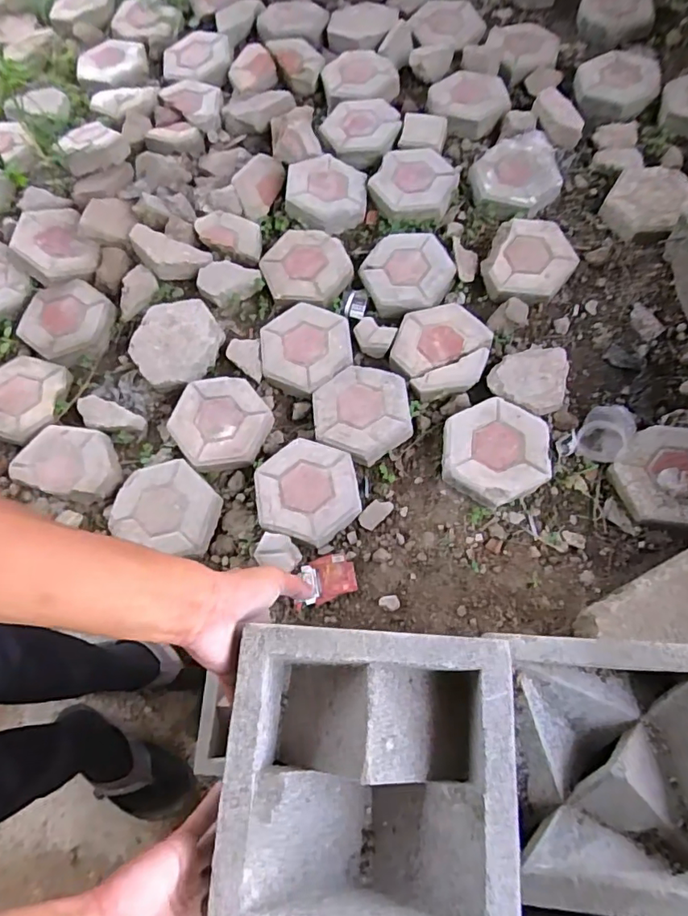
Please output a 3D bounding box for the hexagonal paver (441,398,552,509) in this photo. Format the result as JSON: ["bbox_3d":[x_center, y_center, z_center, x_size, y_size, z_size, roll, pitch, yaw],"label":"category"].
[{"bbox_3d":[0.301,-0.012,1.046,0.207,0.057,0.199,-28,73,-9],"label":"hexagonal paver"}]

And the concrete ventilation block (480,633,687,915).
[{"bbox_3d":[0.228,0.260,0.445,0.183,0.076,0.200,2,68,5],"label":"concrete ventilation block"}]

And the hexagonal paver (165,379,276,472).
[{"bbox_3d":[-0.267,-0.073,1.132,0.210,0.051,0.215,14,71,6],"label":"hexagonal paver"}]

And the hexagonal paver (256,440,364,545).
[{"bbox_3d":[-0.074,0.067,1.048,0.195,0.050,0.207,-8,71,-2],"label":"hexagonal paver"}]

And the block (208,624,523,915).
[{"bbox_3d":[0.017,0.228,0.386,0.196,0.070,0.200,3,71,2],"label":"block"}]

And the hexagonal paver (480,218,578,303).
[{"bbox_3d":[0.426,-0.457,1.203,0.191,0.049,0.249,25,73,9],"label":"hexagonal paver"}]

